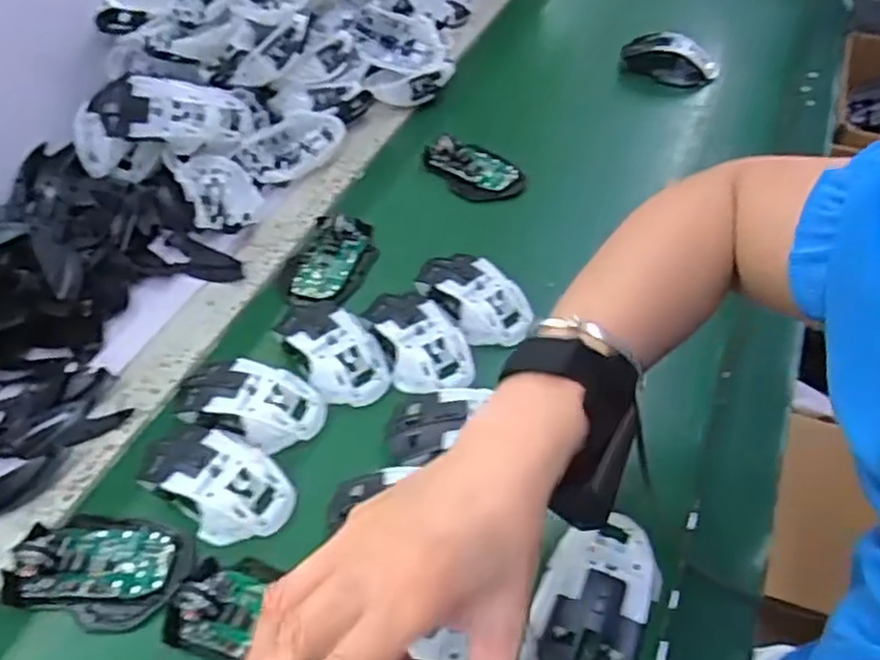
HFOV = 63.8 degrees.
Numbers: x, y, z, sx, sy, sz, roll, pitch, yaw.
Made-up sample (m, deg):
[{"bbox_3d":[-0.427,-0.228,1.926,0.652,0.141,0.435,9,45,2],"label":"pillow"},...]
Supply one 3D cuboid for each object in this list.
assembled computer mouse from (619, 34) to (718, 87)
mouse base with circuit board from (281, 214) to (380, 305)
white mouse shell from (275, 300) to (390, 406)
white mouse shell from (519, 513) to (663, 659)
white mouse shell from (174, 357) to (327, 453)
[{"bbox_3d":[0.280,-0.328,0.862,0.113,0.051,0.047,23,52,22],"label":"assembled computer mouse"},{"bbox_3d":[-0.103,-0.065,0.652,0.068,0.020,0.107,18,52,18],"label":"mouse base with circuit board"},{"bbox_3d":[-0.088,0.010,0.576,0.064,0.031,0.113,-28,53,-20],"label":"white mouse shell"},{"bbox_3d":[0.097,0.163,0.437,0.064,0.040,0.110,17,51,17],"label":"white mouse shell"},{"bbox_3d":[-0.146,0.052,0.542,0.117,0.032,0.064,13,50,13],"label":"white mouse shell"}]

